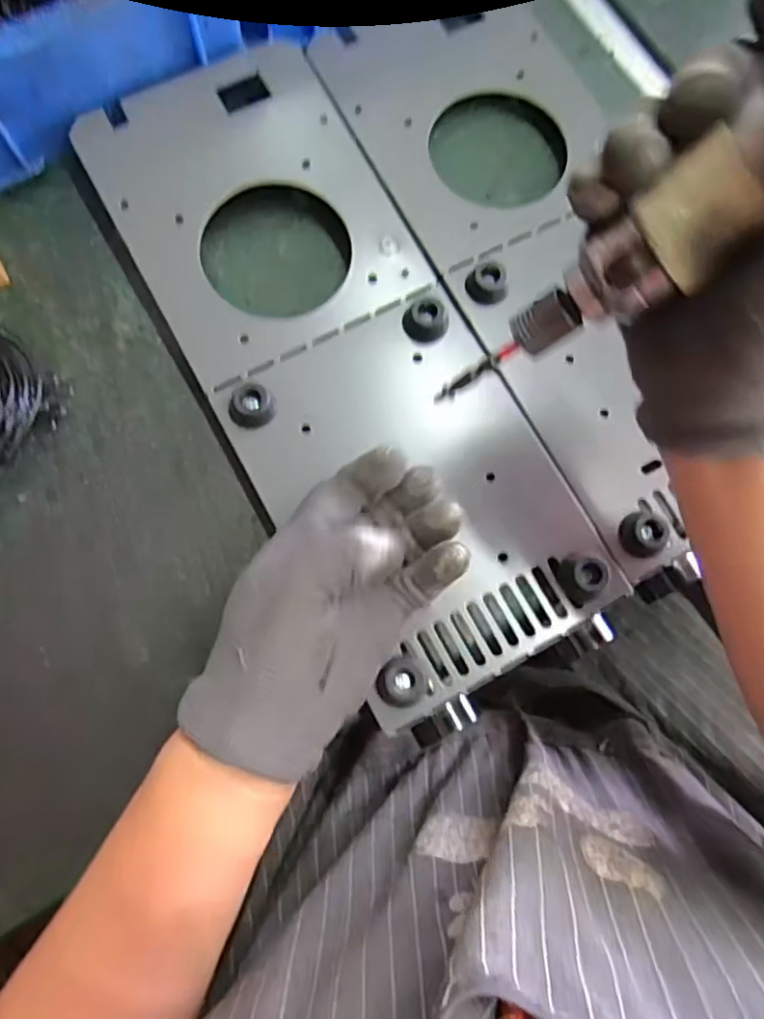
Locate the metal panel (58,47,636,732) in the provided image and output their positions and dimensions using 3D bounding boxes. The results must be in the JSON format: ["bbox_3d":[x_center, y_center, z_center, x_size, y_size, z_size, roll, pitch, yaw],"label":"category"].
[{"bbox_3d":[-0.022,-0.087,0.347,0.158,0.017,0.378,-31,82,-8],"label":"metal panel"}]

